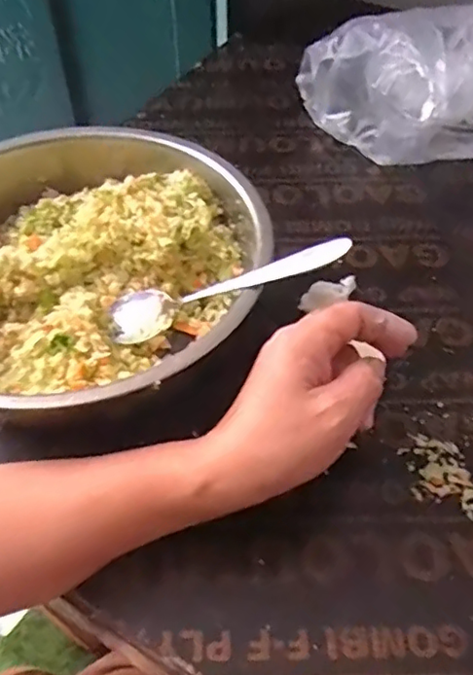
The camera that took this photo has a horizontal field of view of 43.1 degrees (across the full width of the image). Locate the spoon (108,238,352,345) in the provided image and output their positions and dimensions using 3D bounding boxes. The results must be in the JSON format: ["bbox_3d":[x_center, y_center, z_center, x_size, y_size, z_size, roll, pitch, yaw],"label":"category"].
[{"bbox_3d":[-0.011,-0.031,0.361,0.171,0.022,0.033,-16,43,33],"label":"spoon"}]

